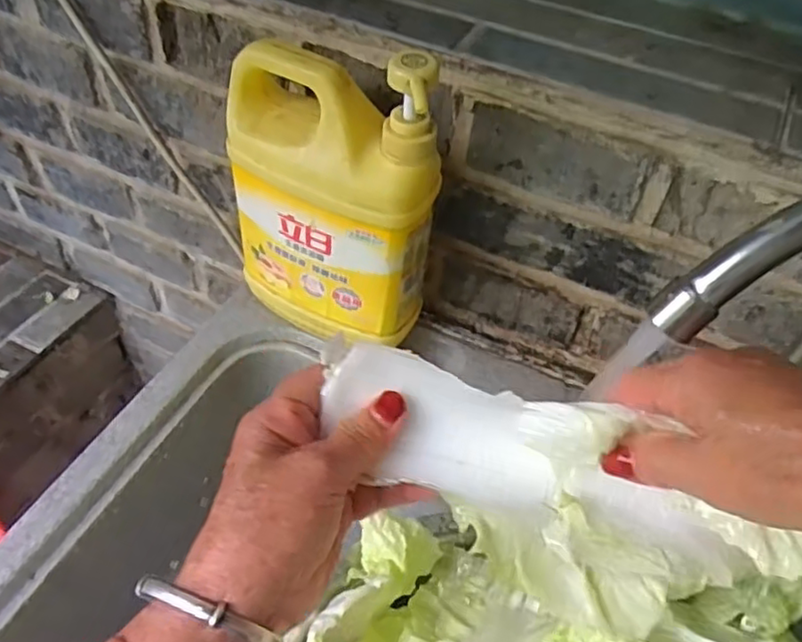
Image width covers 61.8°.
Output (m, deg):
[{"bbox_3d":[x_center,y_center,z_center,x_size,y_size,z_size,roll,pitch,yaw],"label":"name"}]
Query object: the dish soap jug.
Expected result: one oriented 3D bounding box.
[{"bbox_3d":[-0.048,-0.084,0.468,0.134,0.216,0.074,34,53,24],"label":"dish soap jug"}]

